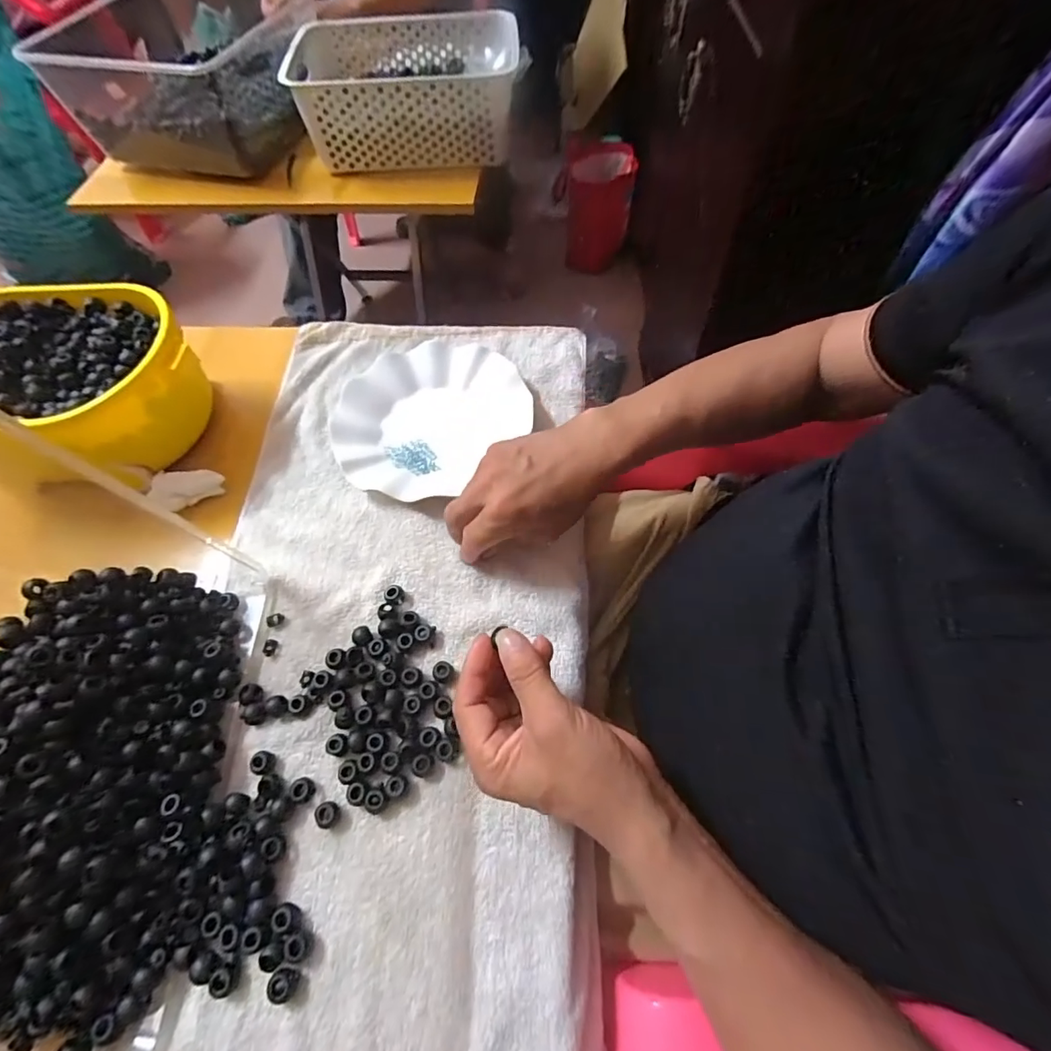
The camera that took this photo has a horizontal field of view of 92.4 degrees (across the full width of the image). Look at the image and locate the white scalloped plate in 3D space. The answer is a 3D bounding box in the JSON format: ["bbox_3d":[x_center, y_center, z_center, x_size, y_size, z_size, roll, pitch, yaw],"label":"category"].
[{"bbox_3d":[-0.088,-0.110,0.484,0.190,0.022,0.165,-24,62,-10],"label":"white scalloped plate"}]

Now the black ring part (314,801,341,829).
[{"bbox_3d":[-0.130,0.190,0.331,0.014,0.009,0.014,-2,61,3],"label":"black ring part"}]

